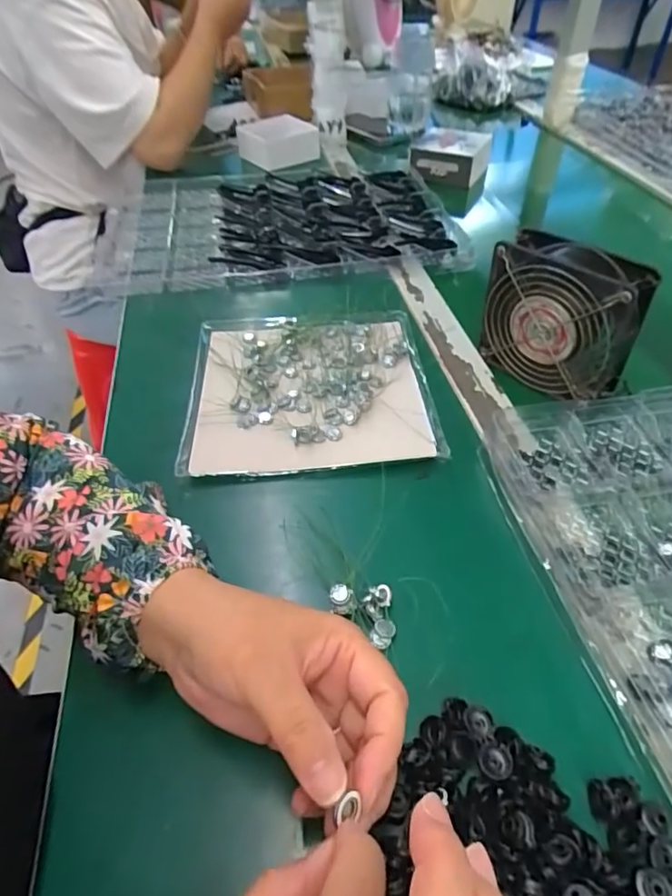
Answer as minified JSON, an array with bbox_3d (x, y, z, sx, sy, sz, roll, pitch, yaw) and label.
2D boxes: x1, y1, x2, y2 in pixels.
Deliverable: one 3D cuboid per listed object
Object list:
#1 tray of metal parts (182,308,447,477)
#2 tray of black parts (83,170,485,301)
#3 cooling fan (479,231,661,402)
[{"bbox_3d":[-0.026,-0.058,0.459,0.200,0.018,0.201,-3,46,-3],"label":"tray of metal parts"},{"bbox_3d":[-0.074,-0.303,0.689,0.426,0.026,0.306,-7,45,-5],"label":"tray of black parts"},{"bbox_3d":[0.184,-0.109,0.436,0.041,0.110,0.117,-30,53,-27],"label":"cooling fan"}]

